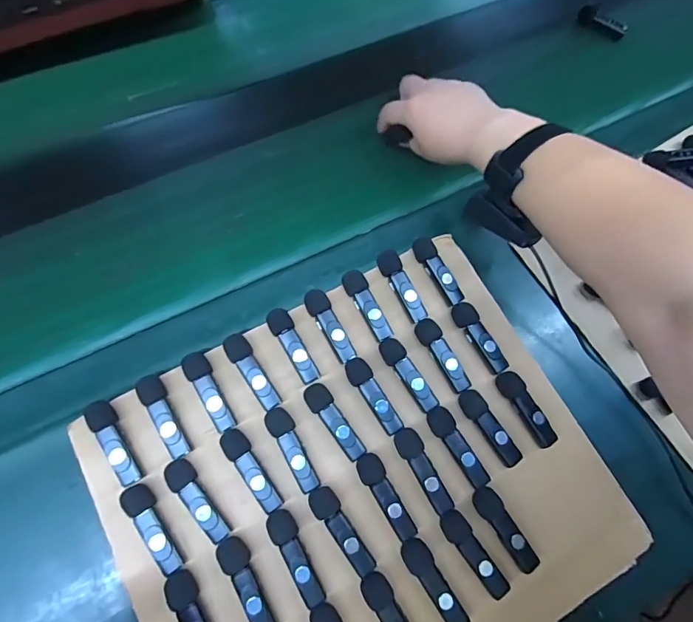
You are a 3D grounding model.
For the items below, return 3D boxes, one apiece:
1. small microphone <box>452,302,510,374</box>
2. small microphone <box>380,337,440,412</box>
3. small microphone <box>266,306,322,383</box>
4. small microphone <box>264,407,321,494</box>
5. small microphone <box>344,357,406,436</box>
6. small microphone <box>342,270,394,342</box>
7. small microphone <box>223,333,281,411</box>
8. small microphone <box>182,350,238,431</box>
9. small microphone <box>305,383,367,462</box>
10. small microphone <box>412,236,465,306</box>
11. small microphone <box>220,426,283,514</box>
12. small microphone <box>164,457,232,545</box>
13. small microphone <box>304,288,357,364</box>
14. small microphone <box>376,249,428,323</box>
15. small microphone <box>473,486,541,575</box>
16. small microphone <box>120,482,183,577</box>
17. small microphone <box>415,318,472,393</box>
[{"bbox_3d":[0.112,0.022,0.355,0.018,0.016,0.063,-32,74,-13],"label":"small microphone"},{"bbox_3d":[0.050,0.051,0.342,0.019,0.013,0.064,-29,74,-13],"label":"small microphone"},{"bbox_3d":[-0.043,0.028,0.340,0.019,0.015,0.062,-25,73,-12],"label":"small microphone"},{"bbox_3d":[-0.039,0.103,0.318,0.018,0.012,0.064,-29,74,-13],"label":"small microphone"},{"bbox_3d":[0.021,0.067,0.335,0.019,0.015,0.063,-27,73,-12],"label":"small microphone"},{"bbox_3d":[0.017,-0.005,0.353,0.019,0.013,0.062,-24,73,-11],"label":"small microphone"},{"bbox_3d":[-0.073,0.046,0.331,0.018,0.015,0.064,-34,75,-14],"label":"small microphone"},{"bbox_3d":[-0.105,0.061,0.323,0.018,0.014,0.063,-27,73,-12],"label":"small microphone"},{"bbox_3d":[-0.009,0.085,0.326,0.019,0.014,0.063,-32,74,-14],"label":"small microphone"},{"bbox_3d":[0.080,-0.035,0.368,0.017,0.016,0.063,-29,74,-13],"label":"small microphone"},{"bbox_3d":[-0.069,0.115,0.311,0.018,0.013,0.065,-34,75,-14],"label":"small microphone"},{"bbox_3d":[-0.106,0.135,0.301,0.017,0.016,0.063,-34,75,-14],"label":"small microphone"},{"bbox_3d":[-0.013,0.012,0.346,0.019,0.015,0.062,-27,73,-12],"label":"small microphone"},{"bbox_3d":[0.047,-0.022,0.362,0.018,0.016,0.064,-23,73,-11],"label":"small microphone"},{"bbox_3d":[0.117,0.161,0.314,0.019,0.016,0.064,-32,74,-14],"label":"small microphone"},{"bbox_3d":[-0.134,0.150,0.294,0.015,0.016,0.062,-34,75,-14],"label":"small microphone"},{"bbox_3d":[0.079,0.036,0.349,0.019,0.017,0.063,-30,74,-13],"label":"small microphone"}]

